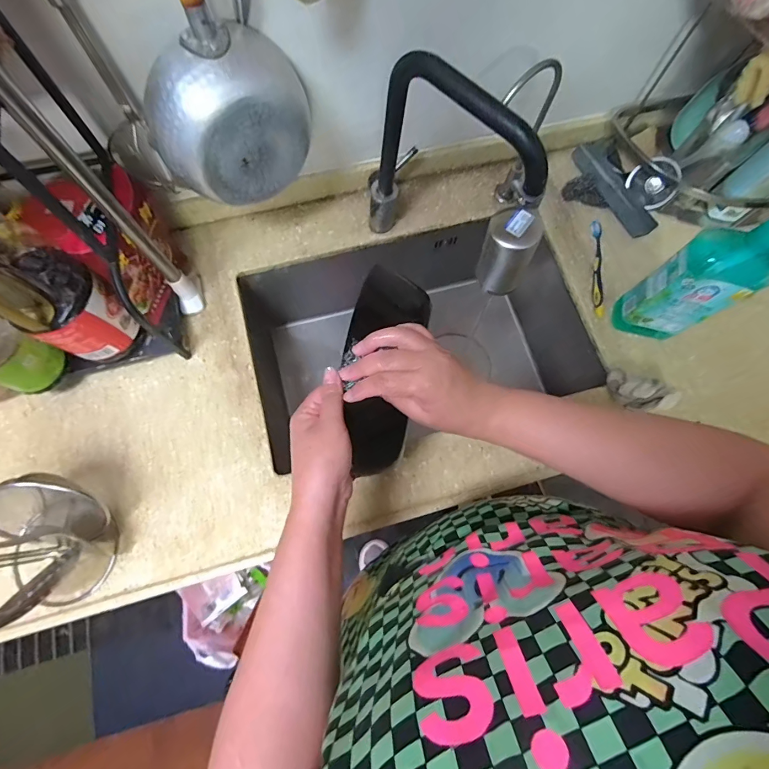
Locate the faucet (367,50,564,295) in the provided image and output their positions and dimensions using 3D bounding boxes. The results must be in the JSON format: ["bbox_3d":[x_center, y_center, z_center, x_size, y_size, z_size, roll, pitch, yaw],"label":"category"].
[{"bbox_3d":[0.086,-0.232,0.539,0.073,0.310,0.274,-31,77,-11],"label":"faucet"}]

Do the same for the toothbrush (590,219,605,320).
[{"bbox_3d":[0.371,-0.202,0.695,0.022,0.017,0.176,6,73,0],"label":"toothbrush"}]

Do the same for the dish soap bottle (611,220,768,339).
[{"bbox_3d":[0.431,-0.145,0.540,0.097,0.278,0.060,14,73,2],"label":"dish soap bottle"}]

